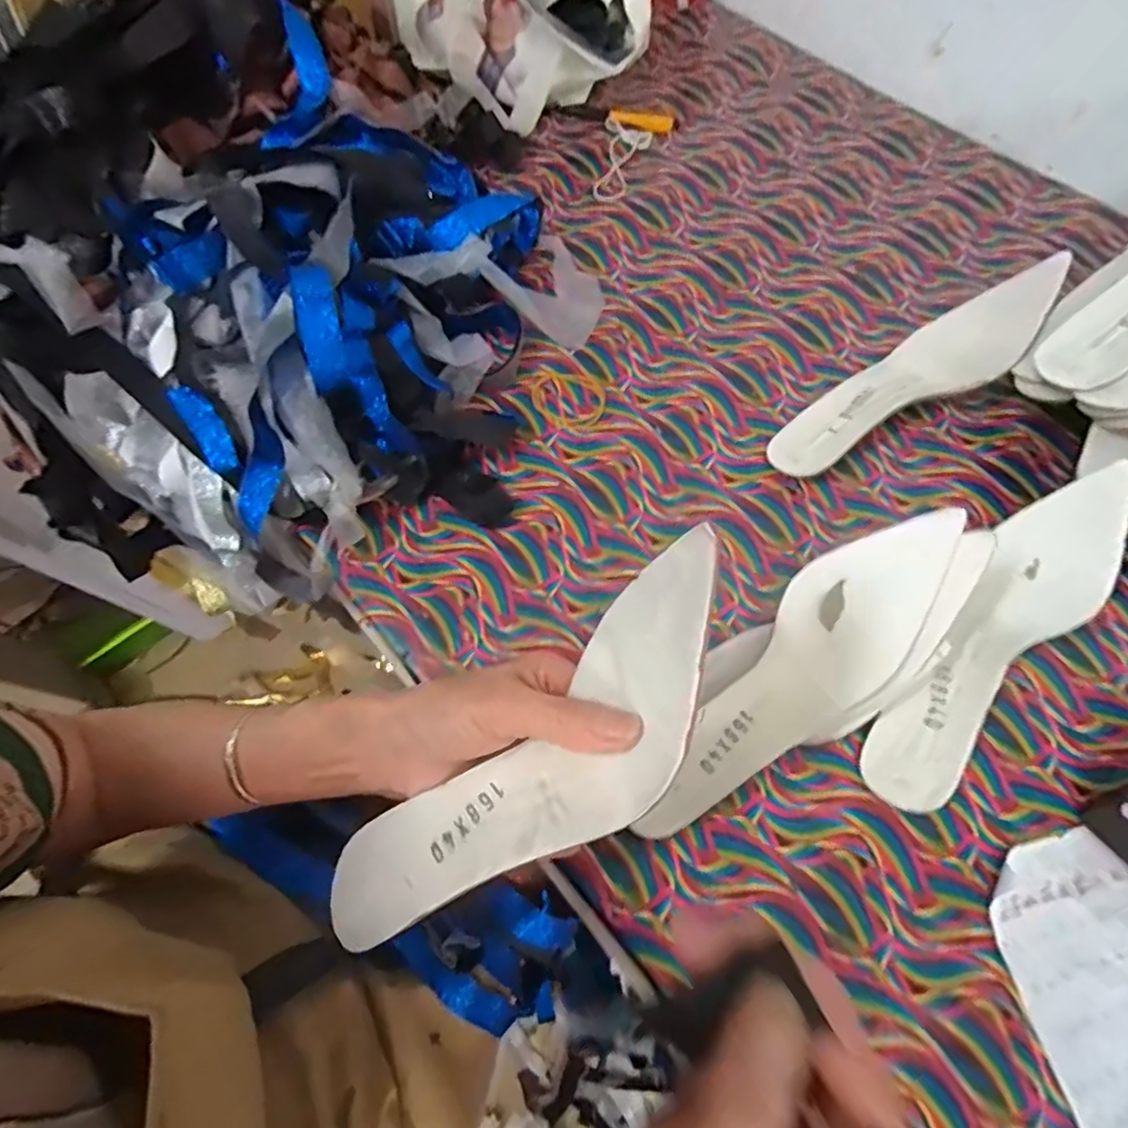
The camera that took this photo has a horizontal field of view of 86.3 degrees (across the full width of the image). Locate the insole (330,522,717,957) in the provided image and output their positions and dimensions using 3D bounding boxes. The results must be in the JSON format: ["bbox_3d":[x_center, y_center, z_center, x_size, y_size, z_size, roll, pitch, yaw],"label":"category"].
[{"bbox_3d":[-0.011,0.093,0.263,0.240,0.053,0.071,-45,70,12],"label":"insole"}]

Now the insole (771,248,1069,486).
[{"bbox_3d":[0.269,-0.143,0.463,0.246,0.034,0.066,-34,69,1],"label":"insole"}]

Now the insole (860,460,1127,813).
[{"bbox_3d":[0.278,0.049,0.385,0.059,0.034,0.244,38,86,16],"label":"insole"}]

